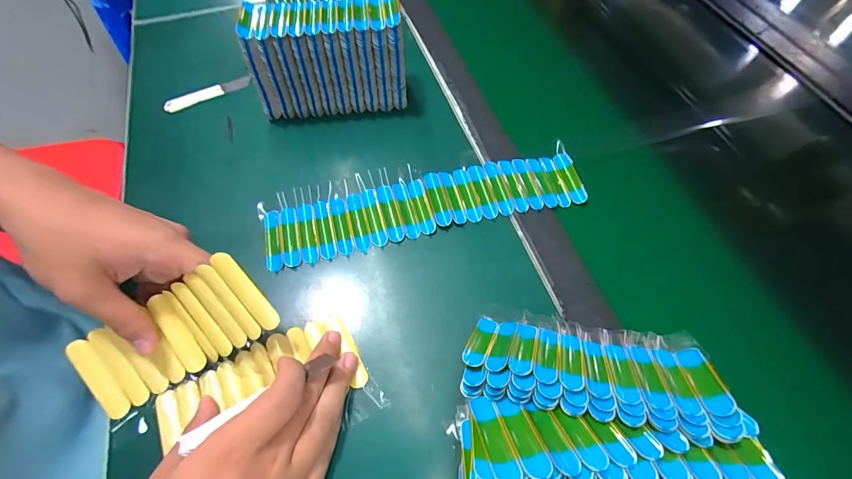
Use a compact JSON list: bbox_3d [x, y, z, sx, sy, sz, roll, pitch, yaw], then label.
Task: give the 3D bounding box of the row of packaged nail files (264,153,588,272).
[{"bbox_3d":[0.004,-0.034,0.366,0.306,0.009,0.065,-13,61,-9],"label":"row of packaged nail files"}]

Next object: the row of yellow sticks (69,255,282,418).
[{"bbox_3d":[-0.178,0.068,0.272,0.143,0.024,0.061,-30,102,7],"label":"row of yellow sticks"}]

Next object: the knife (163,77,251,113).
[{"bbox_3d":[-0.249,-0.167,0.435,0.096,0.007,0.016,-27,64,-16],"label":"knife"}]

